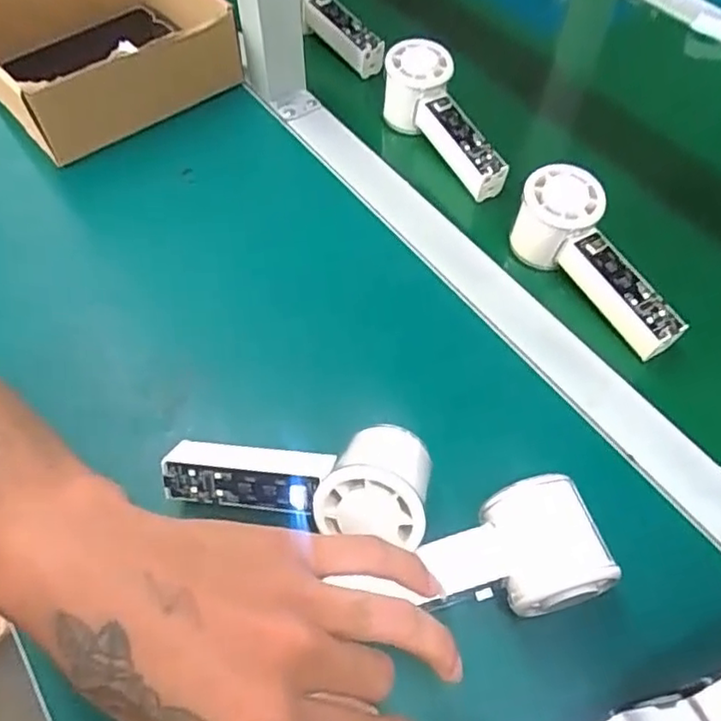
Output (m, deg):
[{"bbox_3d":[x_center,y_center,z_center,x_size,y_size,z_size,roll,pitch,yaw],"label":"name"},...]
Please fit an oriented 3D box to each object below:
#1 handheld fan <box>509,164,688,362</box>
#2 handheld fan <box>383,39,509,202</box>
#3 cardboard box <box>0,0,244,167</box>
[{"bbox_3d":[0.171,-0.070,0.447,0.048,0.061,0.138,-30,59,-16],"label":"handheld fan"},{"bbox_3d":[0.070,-0.199,0.527,0.049,0.058,0.141,-22,58,-11],"label":"handheld fan"},{"bbox_3d":[-0.235,-0.285,0.578,0.194,0.082,0.199,-36,61,-19],"label":"cardboard box"}]

